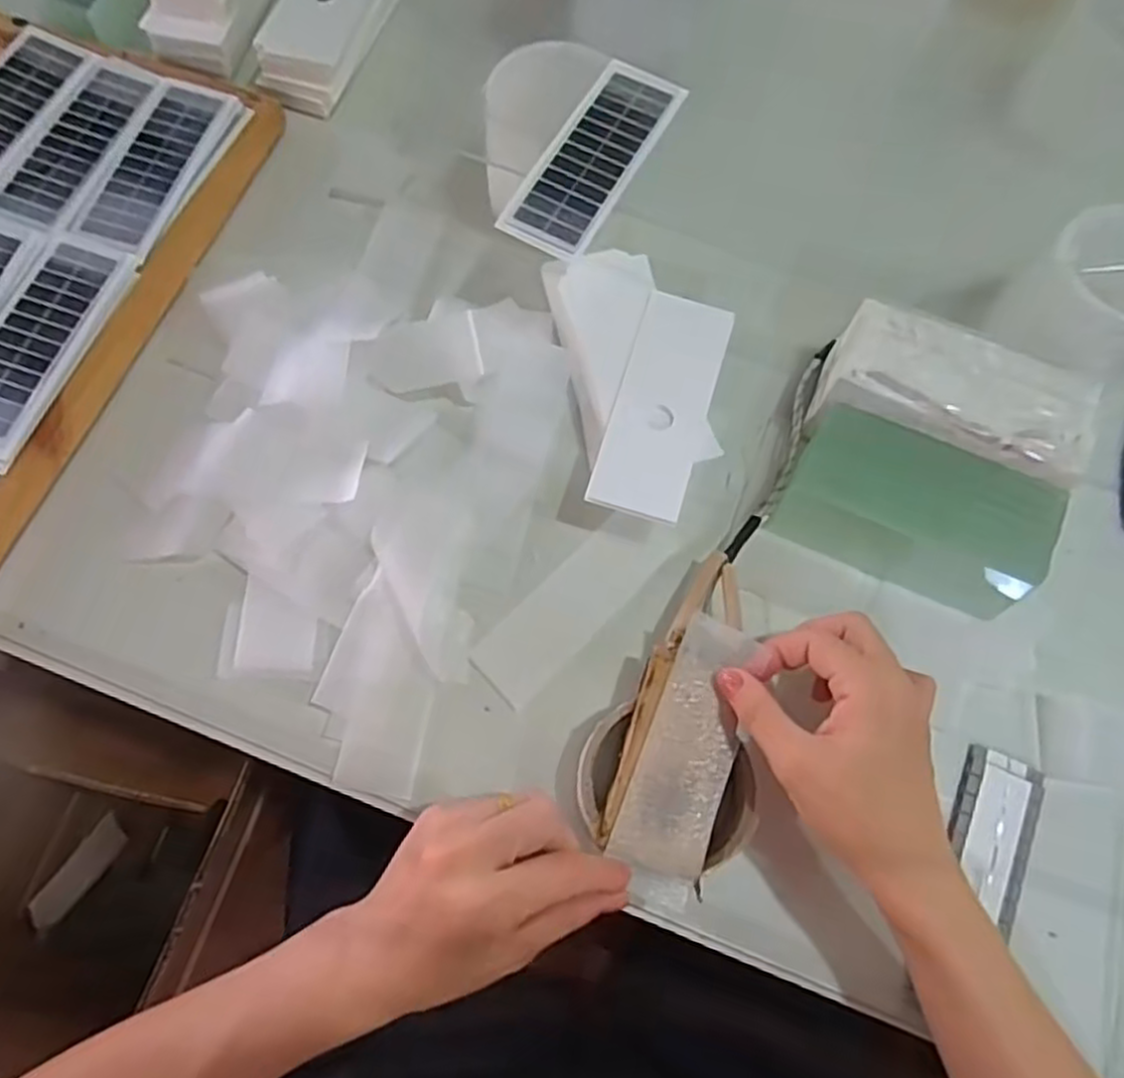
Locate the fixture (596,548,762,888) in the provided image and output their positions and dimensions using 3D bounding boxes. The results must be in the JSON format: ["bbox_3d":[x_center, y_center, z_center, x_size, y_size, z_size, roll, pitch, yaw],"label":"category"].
[{"bbox_3d":[0.066,0.083,0.385,0.052,0.012,0.164,17,66,4],"label":"fixture"}]

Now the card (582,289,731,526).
[{"bbox_3d":[0.058,-0.079,0.427,0.051,0.006,0.140,17,73,4],"label":"card"}]

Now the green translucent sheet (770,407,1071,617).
[{"bbox_3d":[0.201,-0.015,0.426,0.138,0.013,0.082,25,108,13],"label":"green translucent sheet"}]

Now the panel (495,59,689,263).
[{"bbox_3d":[0.020,-0.222,0.431,0.051,0.006,0.139,28,73,8],"label":"panel"}]

